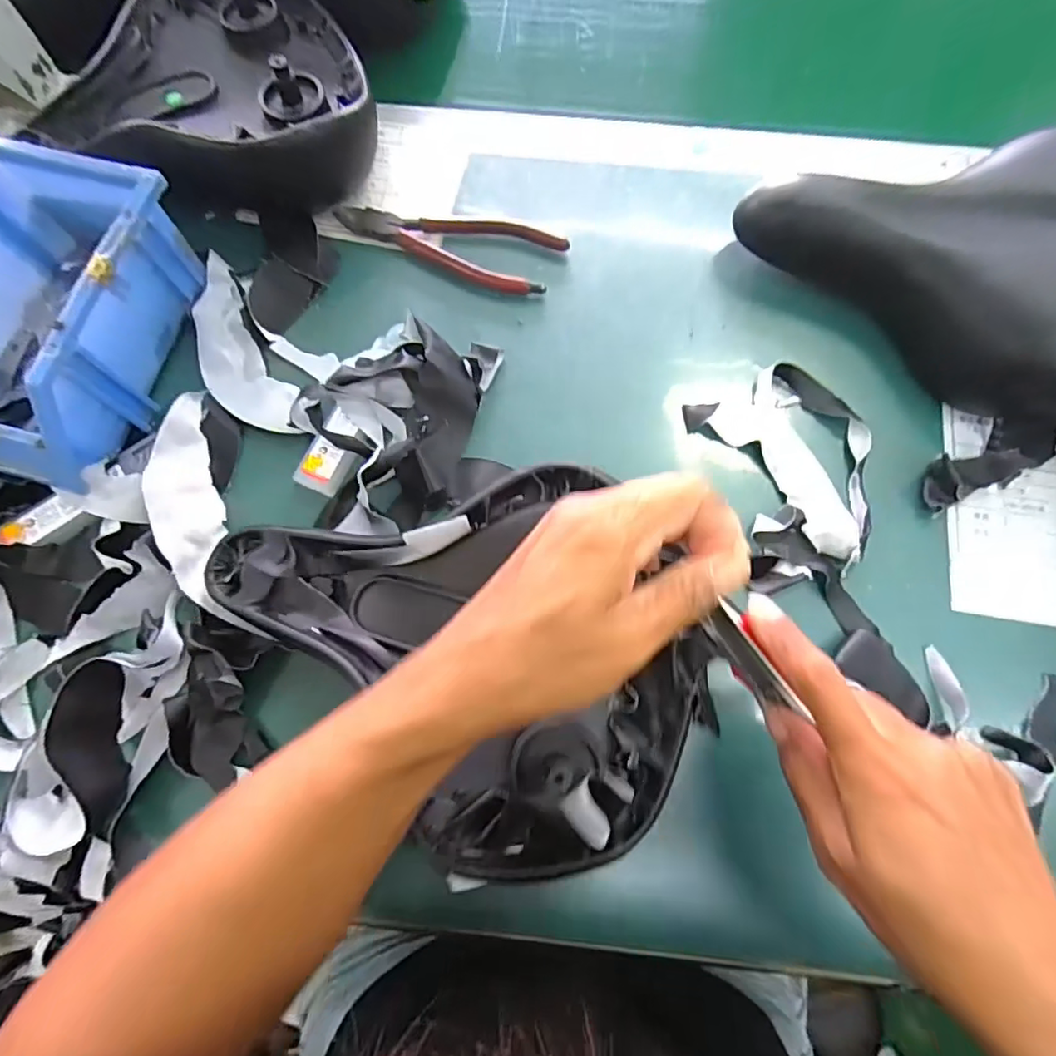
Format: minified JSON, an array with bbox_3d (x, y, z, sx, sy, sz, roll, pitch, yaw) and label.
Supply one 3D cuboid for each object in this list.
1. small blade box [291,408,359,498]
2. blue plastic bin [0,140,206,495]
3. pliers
[{"bbox_3d":[-0.117,-0.045,0.340,0.029,0.006,0.048,27,74,8],"label":"small blade box"},{"bbox_3d":[-0.284,-0.123,0.330,0.116,0.073,0.175,14,72,4],"label":"blue plastic bin"},{"bbox_3d":[-0.054,-0.201,0.390,0.153,0.007,0.054,20,73,6],"label":"pliers"}]

